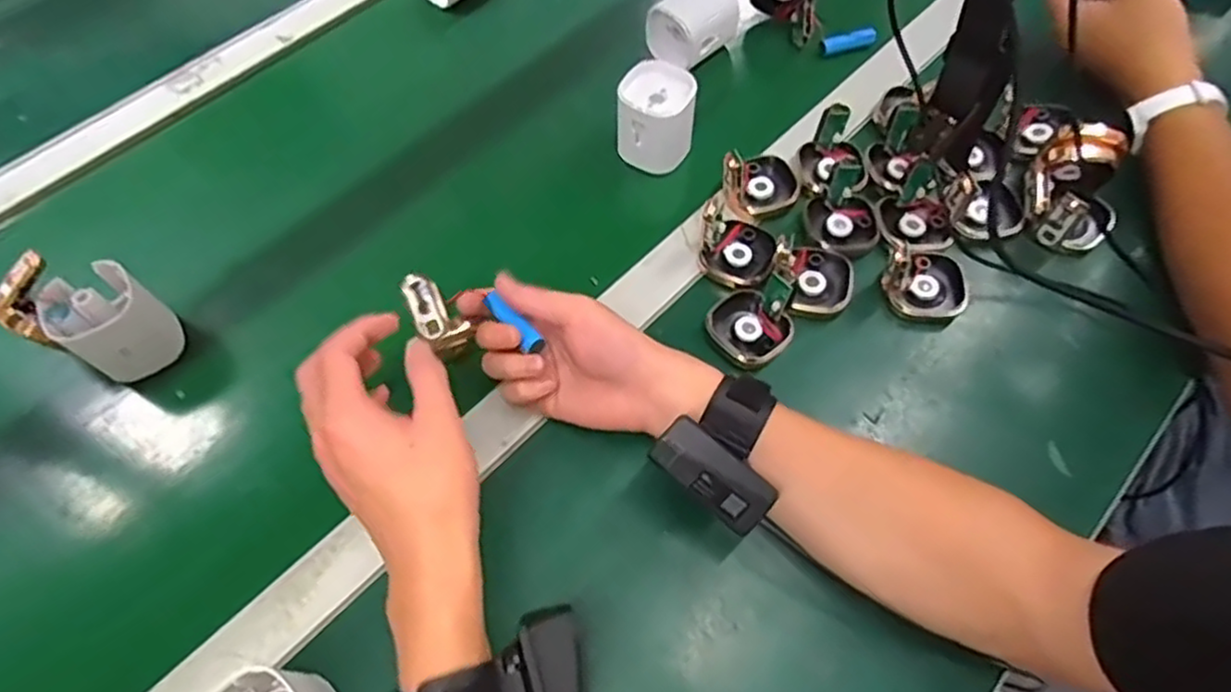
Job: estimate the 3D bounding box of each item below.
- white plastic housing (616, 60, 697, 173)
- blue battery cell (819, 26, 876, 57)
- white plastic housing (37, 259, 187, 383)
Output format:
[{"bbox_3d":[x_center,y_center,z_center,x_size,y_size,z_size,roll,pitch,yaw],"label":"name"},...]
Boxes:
[{"bbox_3d":[0.032,-0.182,0.551,0.058,0.061,0.058,4,61,2],"label":"white plastic housing"},{"bbox_3d":[0.206,-0.271,0.614,0.050,0.014,0.013,3,58,40],"label":"blue battery cell"},{"bbox_3d":[-0.334,-0.016,0.462,0.062,0.054,0.057,33,66,17],"label":"white plastic housing"}]

